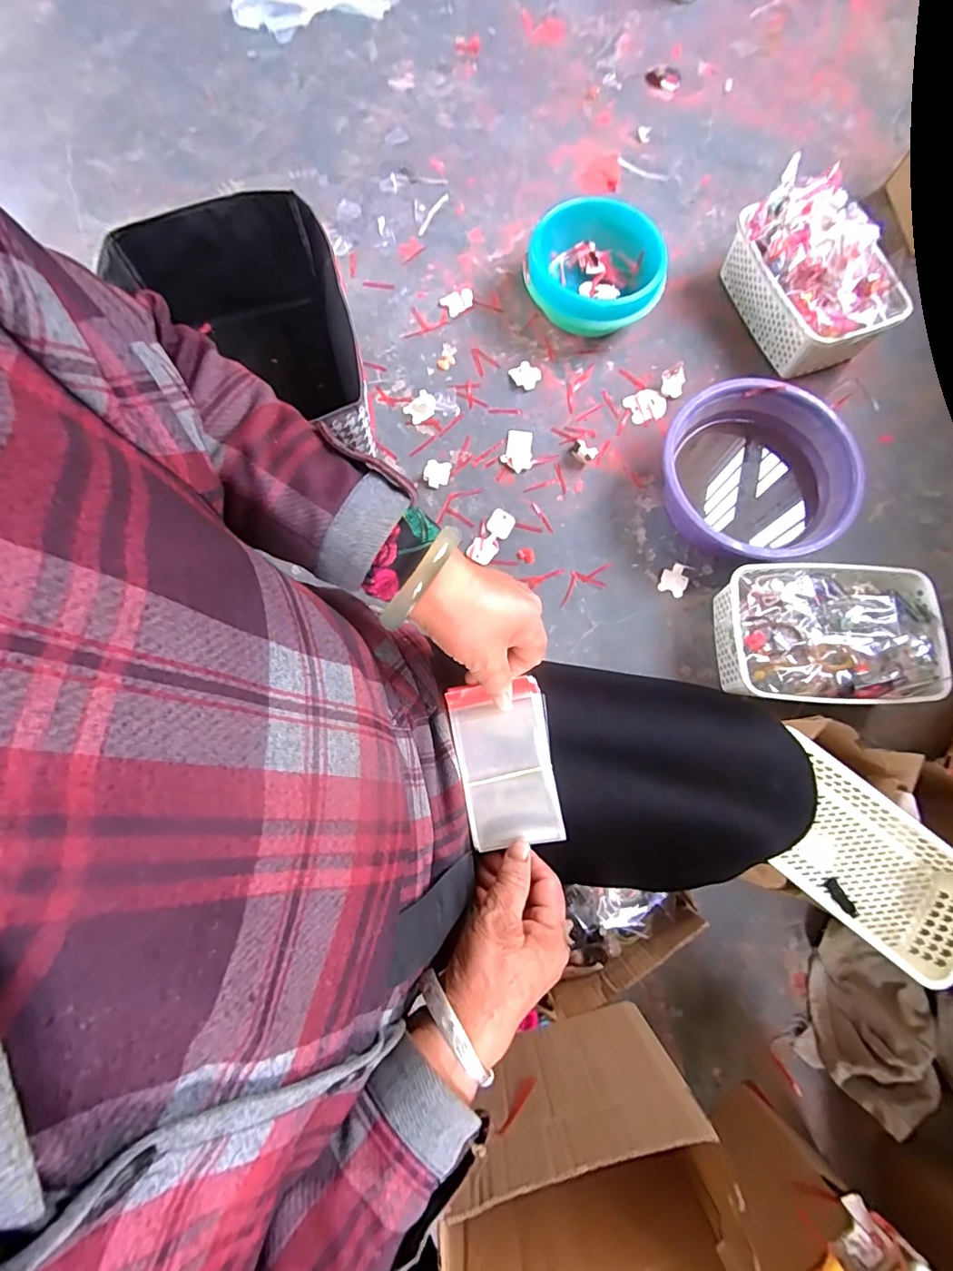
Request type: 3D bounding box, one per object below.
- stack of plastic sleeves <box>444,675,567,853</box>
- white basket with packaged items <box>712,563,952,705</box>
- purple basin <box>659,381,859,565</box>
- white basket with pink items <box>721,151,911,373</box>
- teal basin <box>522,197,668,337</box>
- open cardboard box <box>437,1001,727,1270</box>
[{"bbox_3d":[0.021,0.090,0.359,0.065,0.018,0.110,-8,77,-3],"label":"stack of plastic sleeves"},{"bbox_3d":[0.514,0.003,0.760,0.308,0.106,0.199,0,77,-1],"label":"white basket with packaged items"},{"bbox_3d":[0.434,-0.258,0.809,0.278,0.126,0.261,0,77,-1],"label":"purple basin"},{"bbox_3d":[0.574,-0.620,0.888,0.174,0.156,0.306,-23,78,-6],"label":"white basket with pink items"},{"bbox_3d":[0.206,-0.633,0.900,0.239,0.103,0.218,22,77,4],"label":"teal basin"},{"bbox_3d":[0.075,0.424,0.401,0.196,0.167,0.118,-14,78,-4],"label":"open cardboard box"}]

